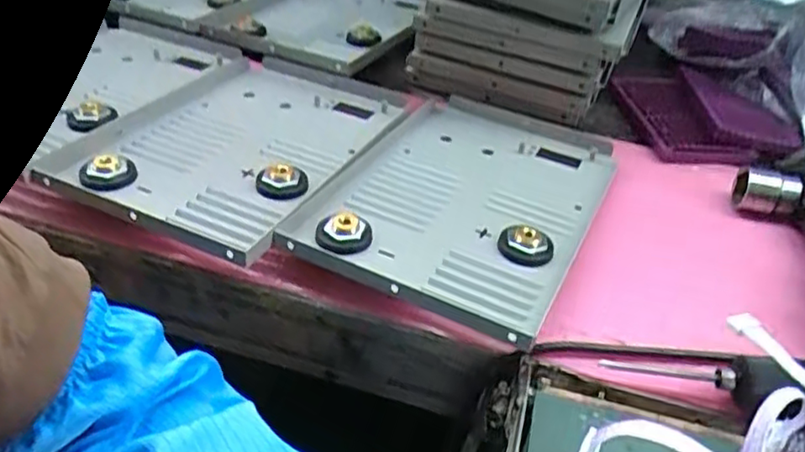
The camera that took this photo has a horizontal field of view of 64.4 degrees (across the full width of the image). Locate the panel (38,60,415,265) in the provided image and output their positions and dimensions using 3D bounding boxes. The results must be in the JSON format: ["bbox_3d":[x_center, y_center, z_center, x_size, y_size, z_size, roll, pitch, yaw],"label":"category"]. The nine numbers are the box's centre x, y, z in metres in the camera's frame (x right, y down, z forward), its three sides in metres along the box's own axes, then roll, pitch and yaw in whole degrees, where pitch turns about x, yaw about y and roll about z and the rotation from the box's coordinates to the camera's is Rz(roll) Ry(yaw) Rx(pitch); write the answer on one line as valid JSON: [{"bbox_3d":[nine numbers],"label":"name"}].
[{"bbox_3d":[-0.131,-0.075,0.524,0.188,0.022,0.264,20,42,16],"label":"panel"}]

